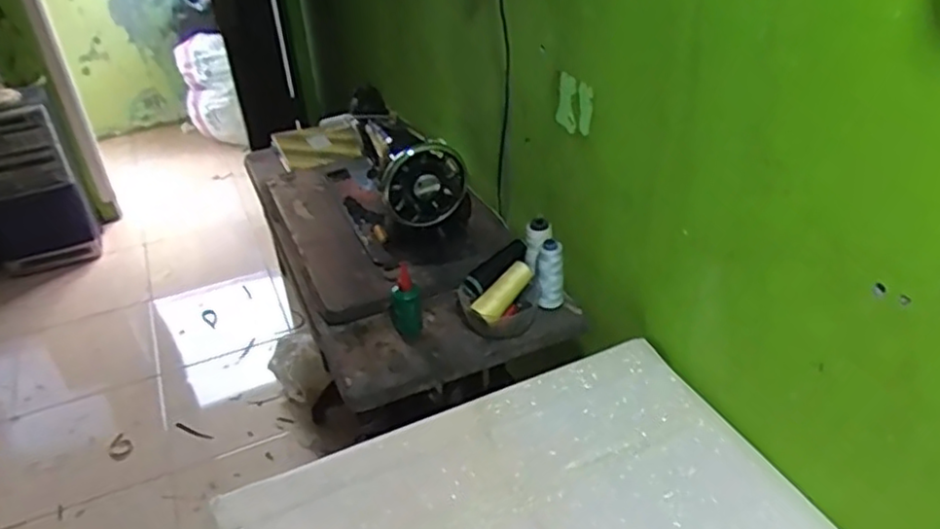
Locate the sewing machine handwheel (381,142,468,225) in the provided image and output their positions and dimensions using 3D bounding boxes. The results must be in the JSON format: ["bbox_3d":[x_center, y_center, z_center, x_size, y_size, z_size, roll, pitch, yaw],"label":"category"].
[{"bbox_3d":[-0.070,-0.123,1.082,0.127,0.142,0.029,-10,35,-11],"label":"sewing machine handwheel"}]

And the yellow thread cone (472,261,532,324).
[{"bbox_3d":[0.051,0.041,1.044,0.037,0.040,0.109,30,69,39],"label":"yellow thread cone"}]

